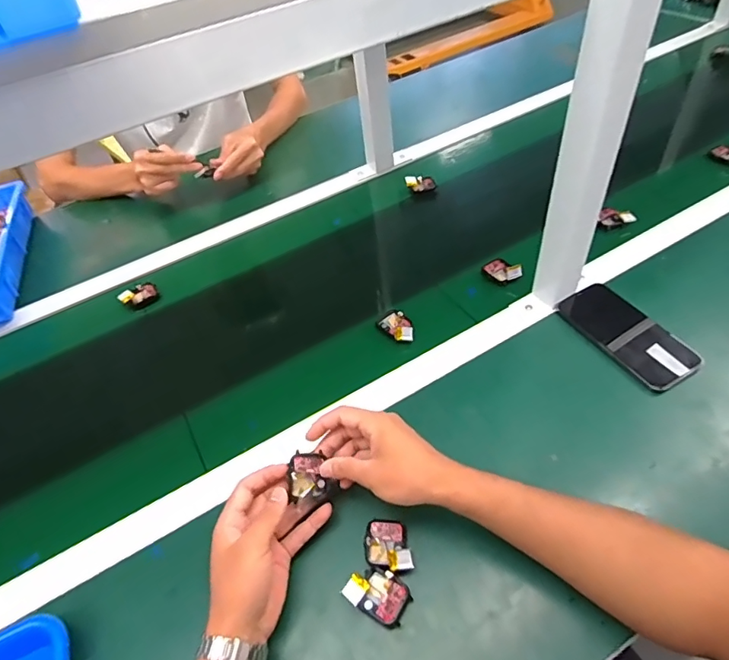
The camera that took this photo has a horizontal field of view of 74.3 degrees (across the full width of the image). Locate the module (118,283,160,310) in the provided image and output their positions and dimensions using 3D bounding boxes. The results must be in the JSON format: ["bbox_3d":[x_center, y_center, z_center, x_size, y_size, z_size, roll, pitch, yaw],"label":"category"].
[{"bbox_3d":[-0.347,-0.051,0.744,0.053,0.024,0.029,-28,54,-15],"label":"module"}]

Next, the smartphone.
[{"bbox_3d":[0.318,0.003,0.587,0.079,0.012,0.163,-28,49,-13],"label":"smartphone"}]

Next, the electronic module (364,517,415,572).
[{"bbox_3d":[0.022,0.201,0.453,0.041,0.014,0.049,-5,51,2],"label":"electronic module"}]

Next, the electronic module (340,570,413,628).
[{"bbox_3d":[0.012,0.237,0.433,0.054,0.010,0.039,22,57,22],"label":"electronic module"}]

